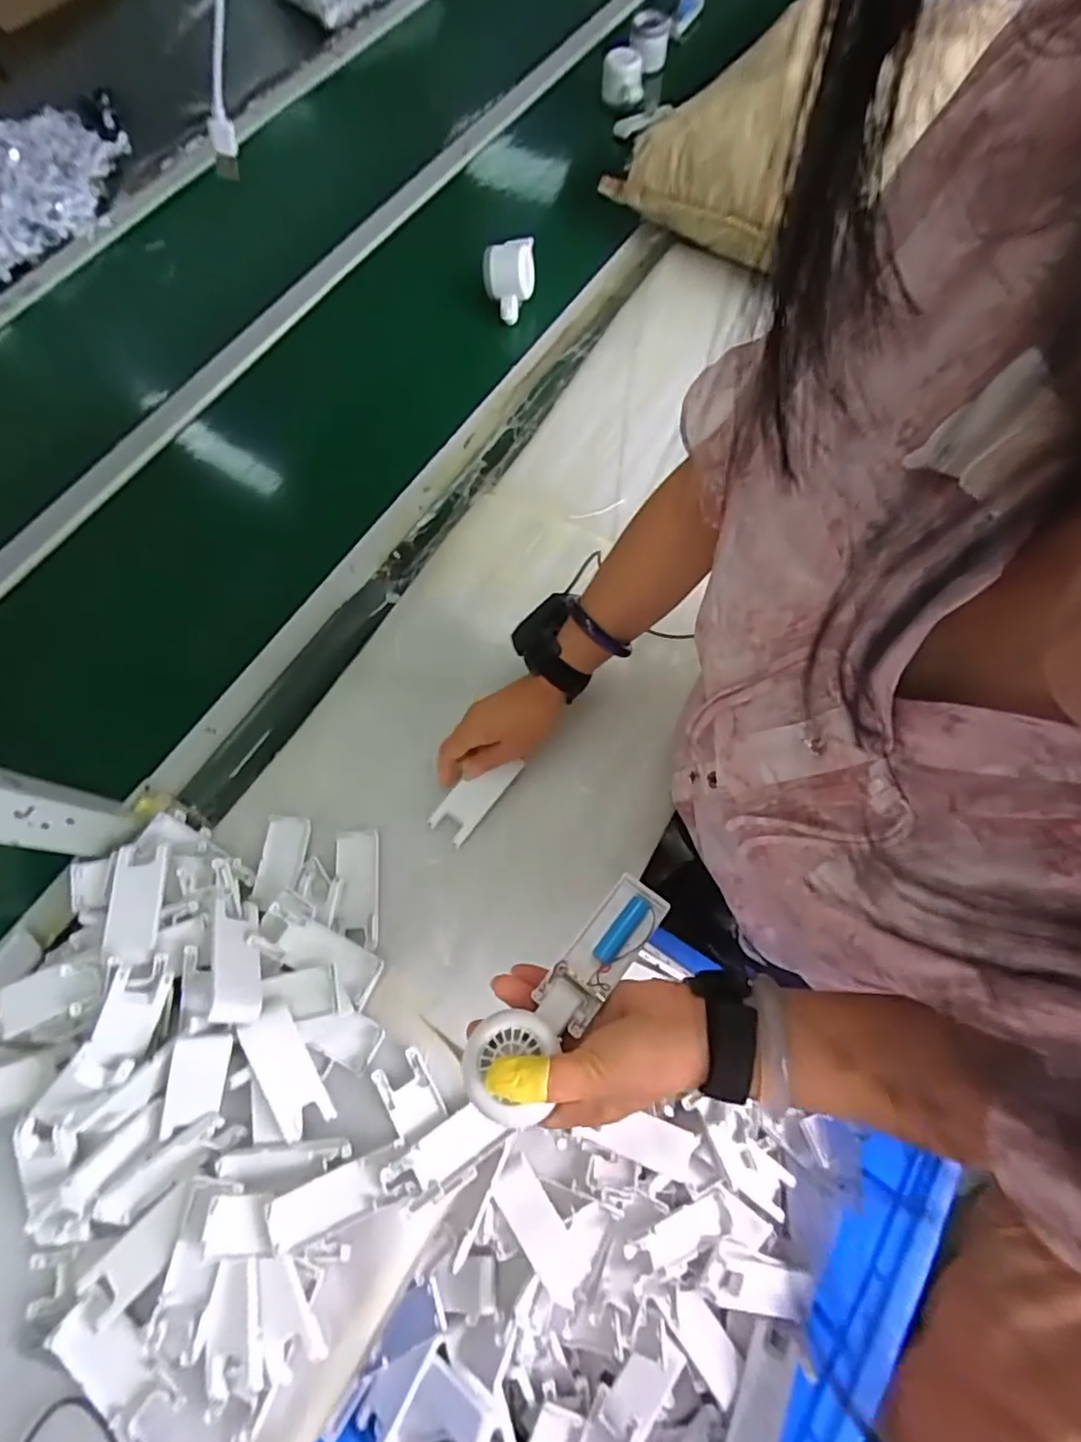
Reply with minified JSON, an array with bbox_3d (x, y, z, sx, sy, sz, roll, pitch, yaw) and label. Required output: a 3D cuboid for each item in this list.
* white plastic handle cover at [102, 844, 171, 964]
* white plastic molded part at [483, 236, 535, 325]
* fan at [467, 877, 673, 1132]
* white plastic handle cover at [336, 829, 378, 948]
[{"bbox_3d":[-0.335,0.150,0.495,0.042,0.020,0.094,-7,71,-2],"label":"white plastic handle cover"},{"bbox_3d":[-0.041,-0.592,0.790,0.066,0.058,0.110,-3,71,0],"label":"white plastic molded part"},{"bbox_3d":[0.021,0.170,0.378,0.051,0.025,0.168,44,54,14],"label":"fan"},{"bbox_3d":[-0.165,0.150,0.539,0.037,0.007,0.100,-5,71,-1],"label":"white plastic handle cover"}]

